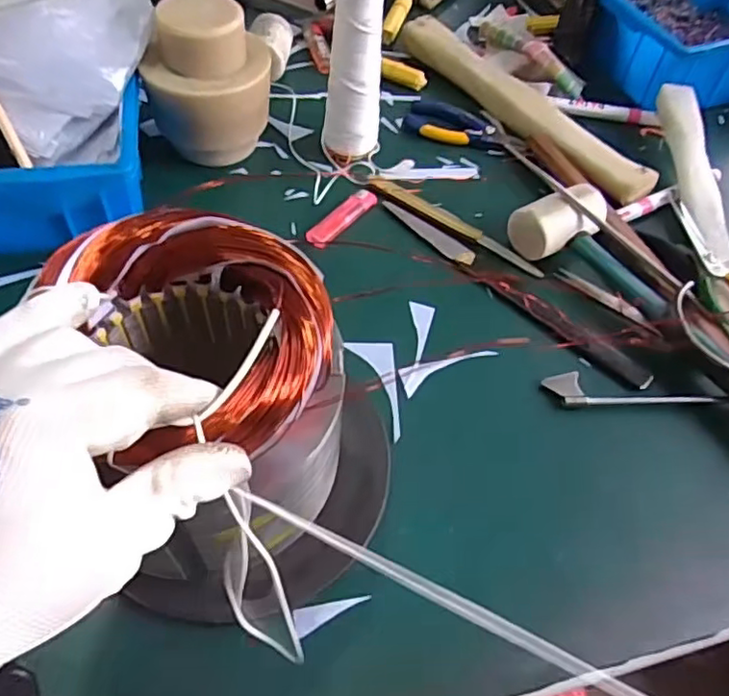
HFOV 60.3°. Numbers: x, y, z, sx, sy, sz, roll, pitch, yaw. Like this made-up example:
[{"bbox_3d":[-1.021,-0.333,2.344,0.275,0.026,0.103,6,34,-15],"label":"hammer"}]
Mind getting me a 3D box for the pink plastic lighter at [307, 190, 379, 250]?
[{"bbox_3d":[-0.020,-0.116,0.559,0.023,0.009,0.081,34,57,18],"label":"pink plastic lighter"}]

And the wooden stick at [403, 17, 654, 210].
[{"bbox_3d":[0.158,-0.259,0.659,0.035,0.030,0.340,-27,60,-24],"label":"wooden stick"}]

